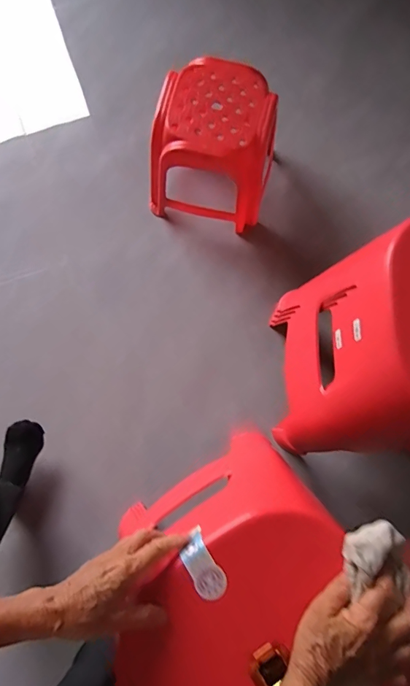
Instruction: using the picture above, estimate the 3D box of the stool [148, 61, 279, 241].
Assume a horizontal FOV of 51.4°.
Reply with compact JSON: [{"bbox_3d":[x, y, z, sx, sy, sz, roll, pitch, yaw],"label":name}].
[{"bbox_3d":[0.021,-0.473,1.049,0.281,0.266,0.278,12,78,1],"label":"stool"}]

